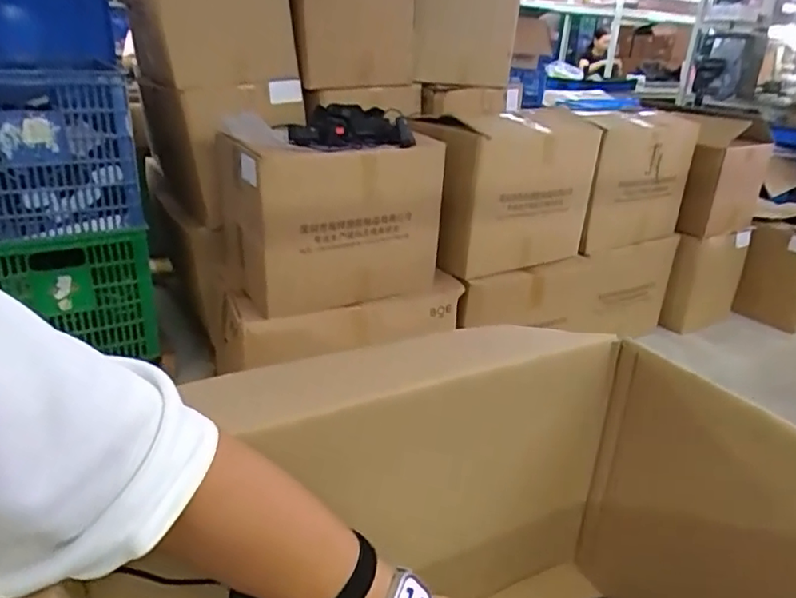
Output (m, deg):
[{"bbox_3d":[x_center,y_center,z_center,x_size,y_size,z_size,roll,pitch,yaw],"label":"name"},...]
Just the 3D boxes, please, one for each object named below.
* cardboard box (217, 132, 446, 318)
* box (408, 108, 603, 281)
[{"bbox_3d":[-0.204,-0.236,1.616,0.486,0.402,0.421,-10,27,-28],"label":"cardboard box"},{"bbox_3d":[0.330,-0.321,1.823,0.480,0.475,0.319,-13,29,-32],"label":"box"}]

